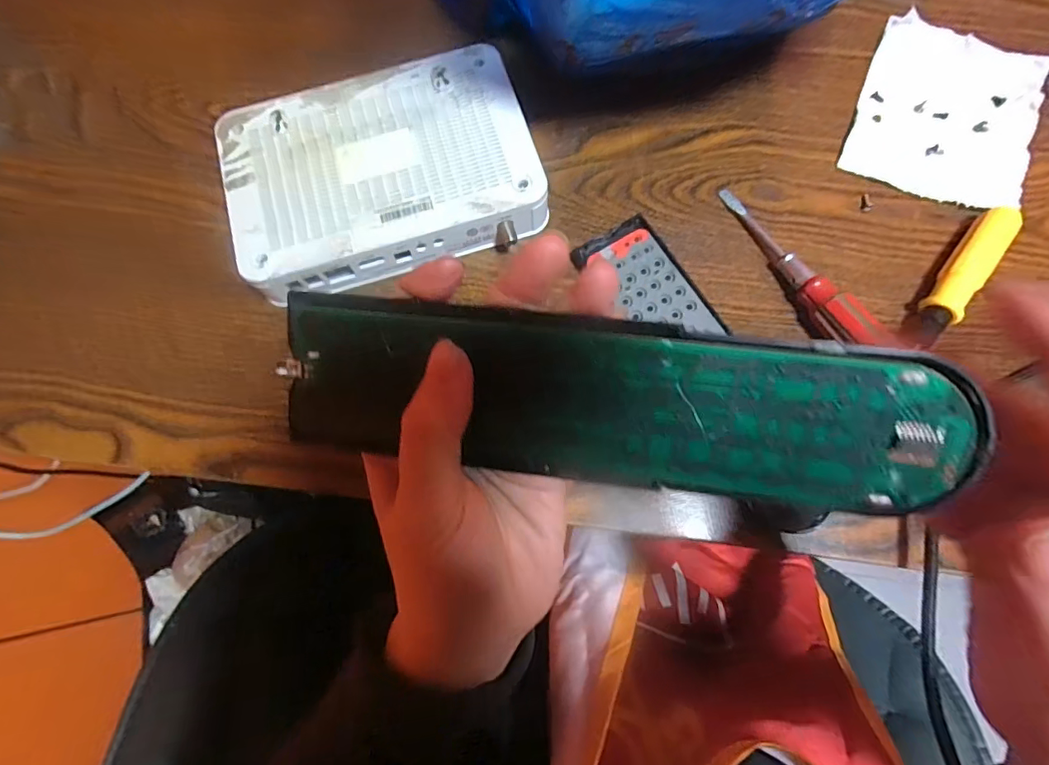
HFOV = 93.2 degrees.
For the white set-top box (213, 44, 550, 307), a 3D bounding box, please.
[{"bbox_3d":[-0.083,-0.125,0.296,0.173,0.026,0.124,-17,76,-4],"label":"white set-top box"}]

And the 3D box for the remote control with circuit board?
[{"bbox_3d":[0.019,0.006,0.141,0.183,0.007,0.047,8,103,10],"label":"remote control with circuit board"}]

